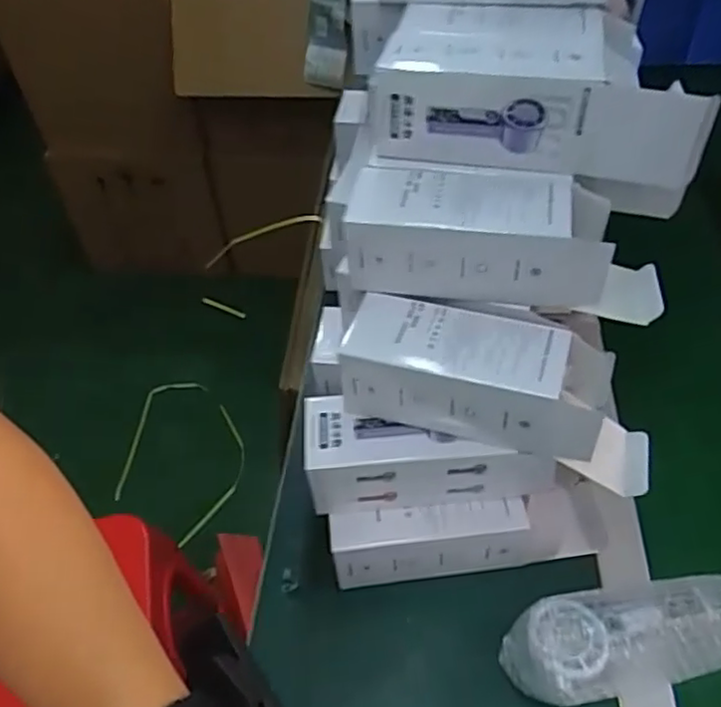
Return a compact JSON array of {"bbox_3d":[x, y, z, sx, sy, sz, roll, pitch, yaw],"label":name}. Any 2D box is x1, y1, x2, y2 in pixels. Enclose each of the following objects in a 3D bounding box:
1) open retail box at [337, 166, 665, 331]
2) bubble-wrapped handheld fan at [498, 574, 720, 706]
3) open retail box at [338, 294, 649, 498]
[{"bbox_3d":[0.112,-0.089,0.526,0.240,0.073,0.089,5,47,7],"label":"open retail box"},{"bbox_3d":[0.214,0.213,0.515,0.201,0.071,0.069,-9,47,-5],"label":"bubble-wrapped handheld fan"},{"bbox_3d":[0.105,0.025,0.523,0.240,0.089,0.075,13,49,14],"label":"open retail box"}]

